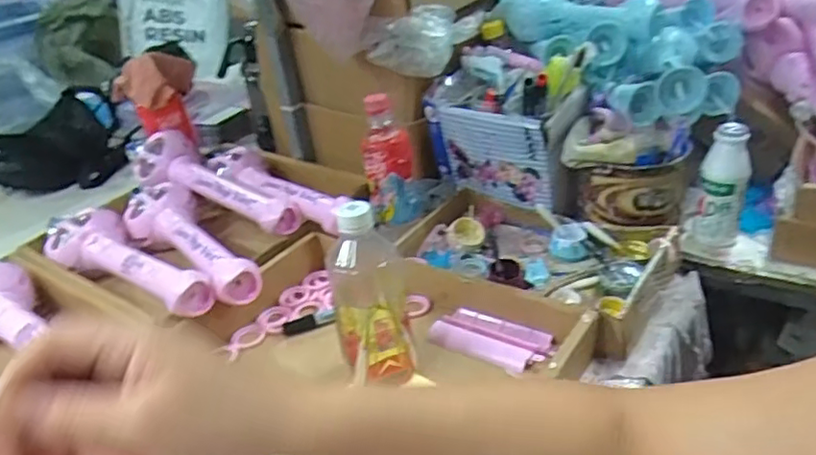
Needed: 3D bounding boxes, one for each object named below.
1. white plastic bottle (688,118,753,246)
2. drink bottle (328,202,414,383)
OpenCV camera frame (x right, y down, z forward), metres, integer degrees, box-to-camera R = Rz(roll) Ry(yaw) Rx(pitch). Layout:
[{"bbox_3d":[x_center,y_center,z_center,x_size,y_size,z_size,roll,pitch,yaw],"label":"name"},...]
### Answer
[{"bbox_3d":[0.371,-0.048,0.732,0.052,0.145,0.044,7,33,23],"label":"white plastic bottle"},{"bbox_3d":[-0.036,0.064,0.576,0.067,0.175,0.060,-8,30,-3],"label":"drink bottle"}]

